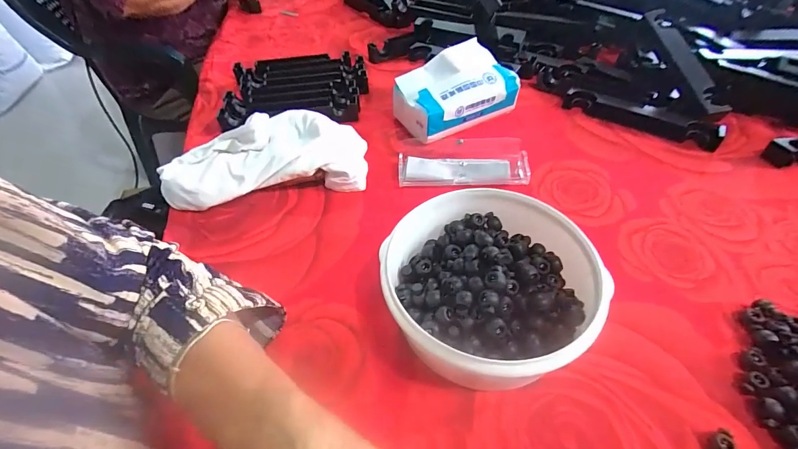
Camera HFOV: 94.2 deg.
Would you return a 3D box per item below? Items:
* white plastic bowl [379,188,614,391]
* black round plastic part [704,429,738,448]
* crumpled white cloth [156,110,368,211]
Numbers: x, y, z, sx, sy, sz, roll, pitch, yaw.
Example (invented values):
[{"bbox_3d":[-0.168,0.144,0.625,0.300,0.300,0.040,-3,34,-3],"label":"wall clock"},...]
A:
[{"bbox_3d":[0.071,0.052,0.307,0.160,0.076,0.156,-1,48,1],"label":"white plastic bowl"},{"bbox_3d":[0.220,0.151,0.253,0.016,0.012,0.016,-2,48,2],"label":"black round plastic part"},{"bbox_3d":[-0.160,-0.080,0.457,0.236,0.058,0.107,-10,48,-6],"label":"crumpled white cloth"}]

